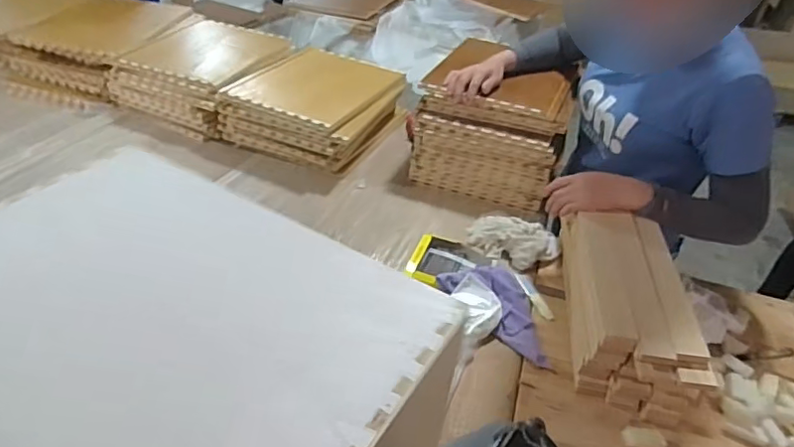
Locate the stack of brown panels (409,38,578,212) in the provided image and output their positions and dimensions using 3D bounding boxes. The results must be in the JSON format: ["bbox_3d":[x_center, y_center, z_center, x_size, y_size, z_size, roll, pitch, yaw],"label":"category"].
[{"bbox_3d":[0.208,-0.208,1.183,0.301,0.197,0.261,17,39,14],"label":"stack of brown panels"}]

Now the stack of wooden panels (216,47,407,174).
[{"bbox_3d":[-0.192,-0.275,1.286,0.325,0.129,0.342,19,39,16],"label":"stack of wooden panels"}]

